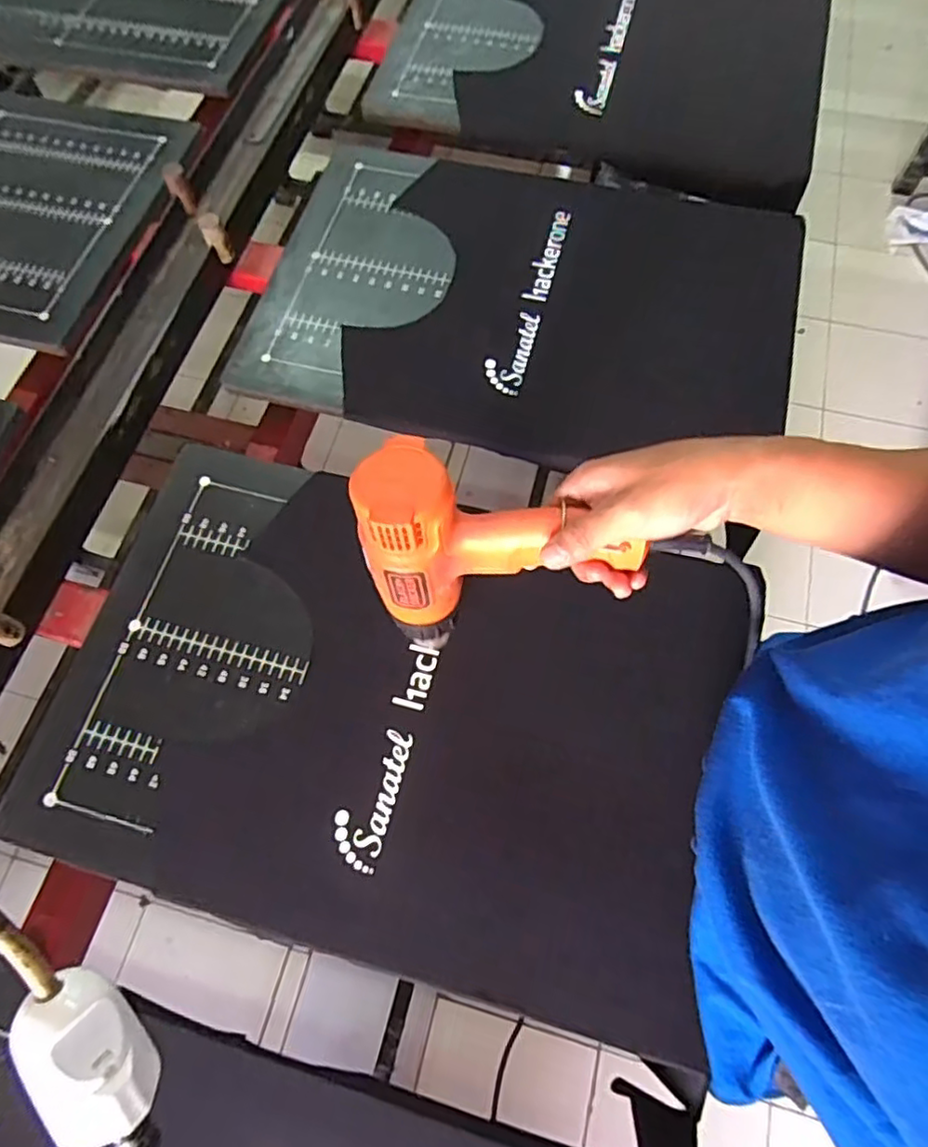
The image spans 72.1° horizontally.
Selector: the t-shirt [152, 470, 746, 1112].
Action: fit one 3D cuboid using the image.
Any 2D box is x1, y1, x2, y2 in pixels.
[{"bbox_3d":[-0.001,0.127,0.552,0.439,0.027,0.389,14,67,4],"label":"t-shirt"}]

